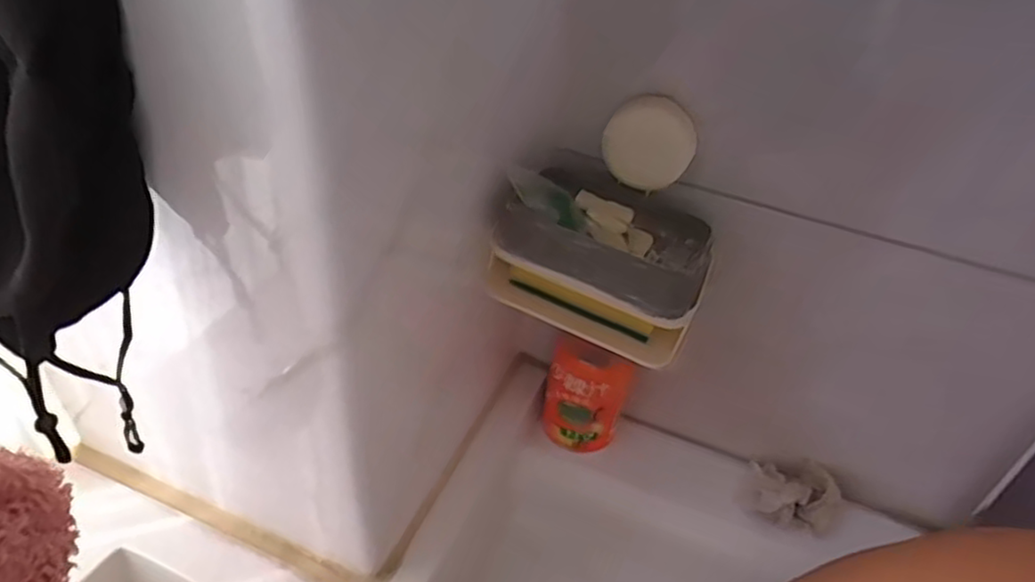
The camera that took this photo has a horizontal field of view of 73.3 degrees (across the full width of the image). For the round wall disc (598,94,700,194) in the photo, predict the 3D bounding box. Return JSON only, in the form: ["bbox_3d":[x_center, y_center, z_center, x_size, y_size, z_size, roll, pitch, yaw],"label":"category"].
[{"bbox_3d":[0.080,-0.090,0.422,0.054,0.054,0.018,9,40,4],"label":"round wall disc"}]

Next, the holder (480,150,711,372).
[{"bbox_3d":[0.056,-0.021,0.442,0.129,0.081,0.093,23,43,20],"label":"holder"}]

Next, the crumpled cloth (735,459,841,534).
[{"bbox_3d":[0.205,0.151,0.524,0.071,0.040,0.051,12,40,8],"label":"crumpled cloth"}]

